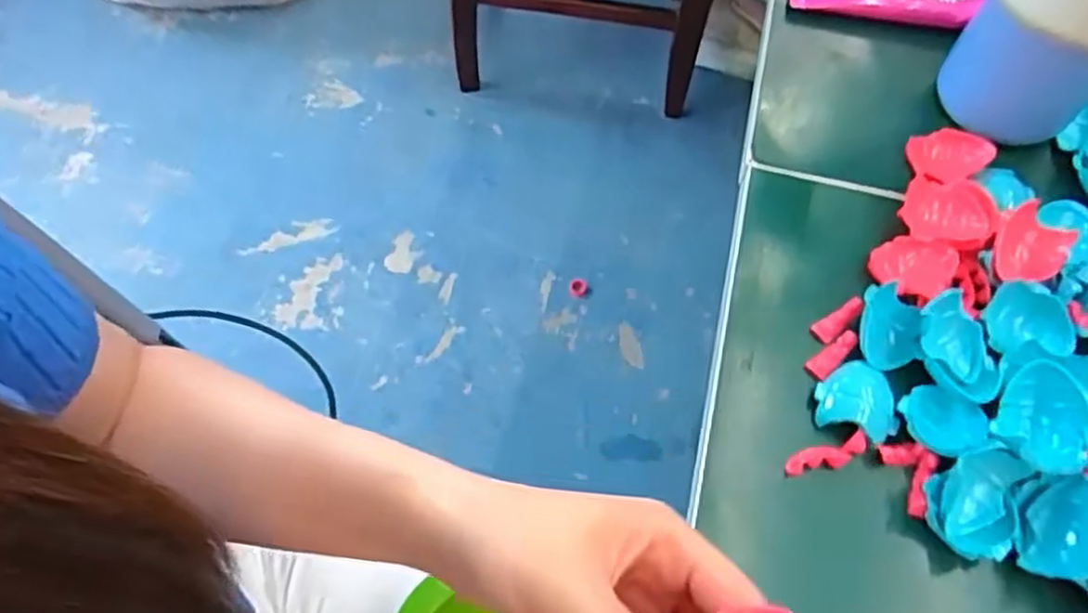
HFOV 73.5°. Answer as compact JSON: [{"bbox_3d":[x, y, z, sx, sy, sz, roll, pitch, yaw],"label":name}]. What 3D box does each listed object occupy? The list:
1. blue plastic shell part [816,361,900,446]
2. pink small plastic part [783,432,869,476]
[{"bbox_3d":[0.149,0.044,0.349,0.035,0.009,0.040,-1,60,-3],"label":"blue plastic shell part"},{"bbox_3d":[0.131,0.070,0.338,0.039,0.007,0.011,-18,61,2],"label":"pink small plastic part"}]

